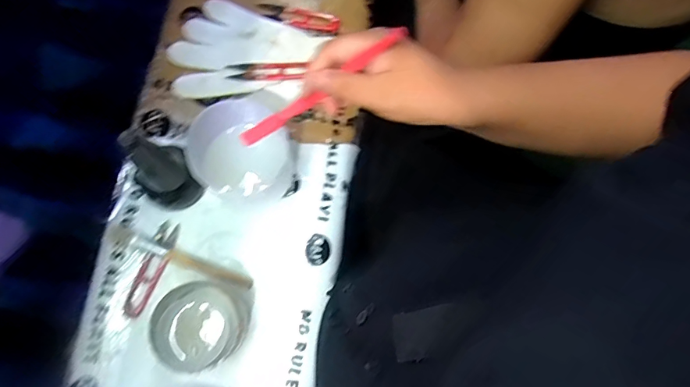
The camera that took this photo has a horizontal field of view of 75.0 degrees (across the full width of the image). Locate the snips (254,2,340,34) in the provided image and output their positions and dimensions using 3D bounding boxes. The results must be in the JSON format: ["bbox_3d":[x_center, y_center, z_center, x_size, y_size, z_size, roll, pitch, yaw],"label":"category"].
[{"bbox_3d":[-0.058,-0.216,0.556,0.099,0.016,0.027,11,76,-2],"label":"snips"}]

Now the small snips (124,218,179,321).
[{"bbox_3d":[-0.203,0.079,0.473,0.024,0.013,0.101,21,76,1],"label":"small snips"}]

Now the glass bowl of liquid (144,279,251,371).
[{"bbox_3d":[-0.139,0.130,0.442,0.079,0.058,0.076,1,77,-4],"label":"glass bowl of liquid"}]

